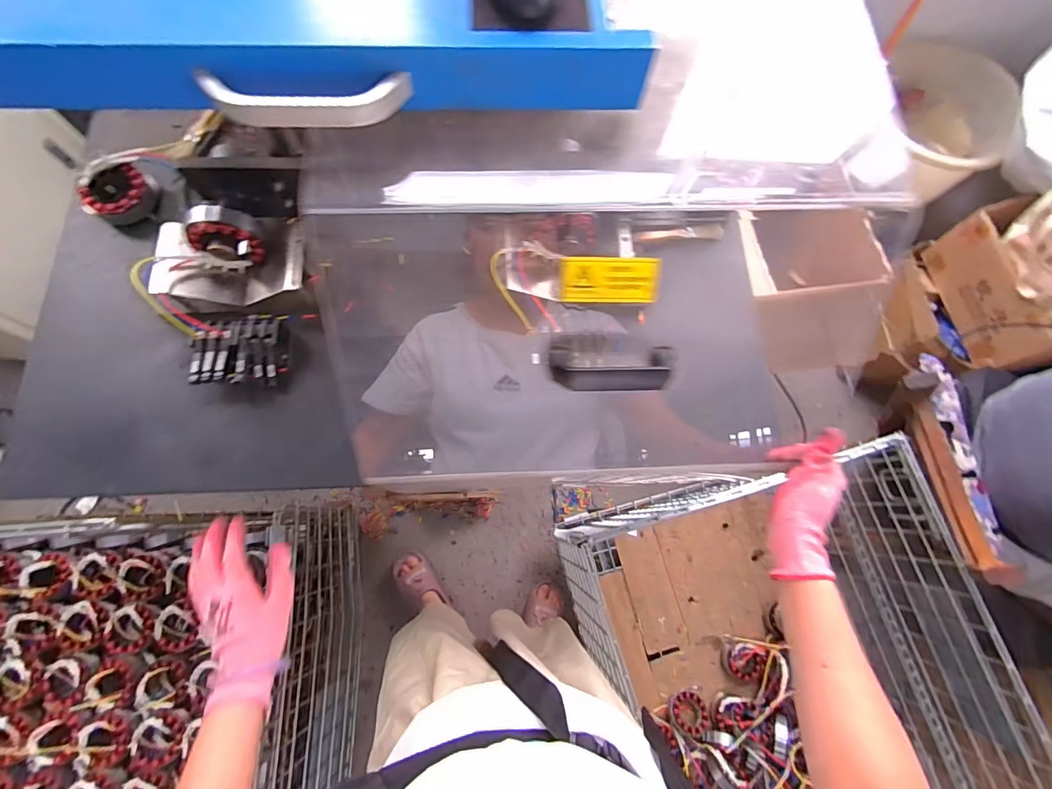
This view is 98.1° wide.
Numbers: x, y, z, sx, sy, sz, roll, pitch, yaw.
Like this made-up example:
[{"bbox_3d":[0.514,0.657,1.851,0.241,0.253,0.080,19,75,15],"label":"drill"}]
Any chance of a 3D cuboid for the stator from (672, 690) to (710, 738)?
[{"bbox_3d":[0.383,0.743,1.064,0.080,0.025,0.086,0,74,-2],"label":"stator"}]

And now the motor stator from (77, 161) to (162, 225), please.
[{"bbox_3d":[-0.580,-0.287,0.648,0.083,0.047,0.078,0,74,-2],"label":"motor stator"}]

